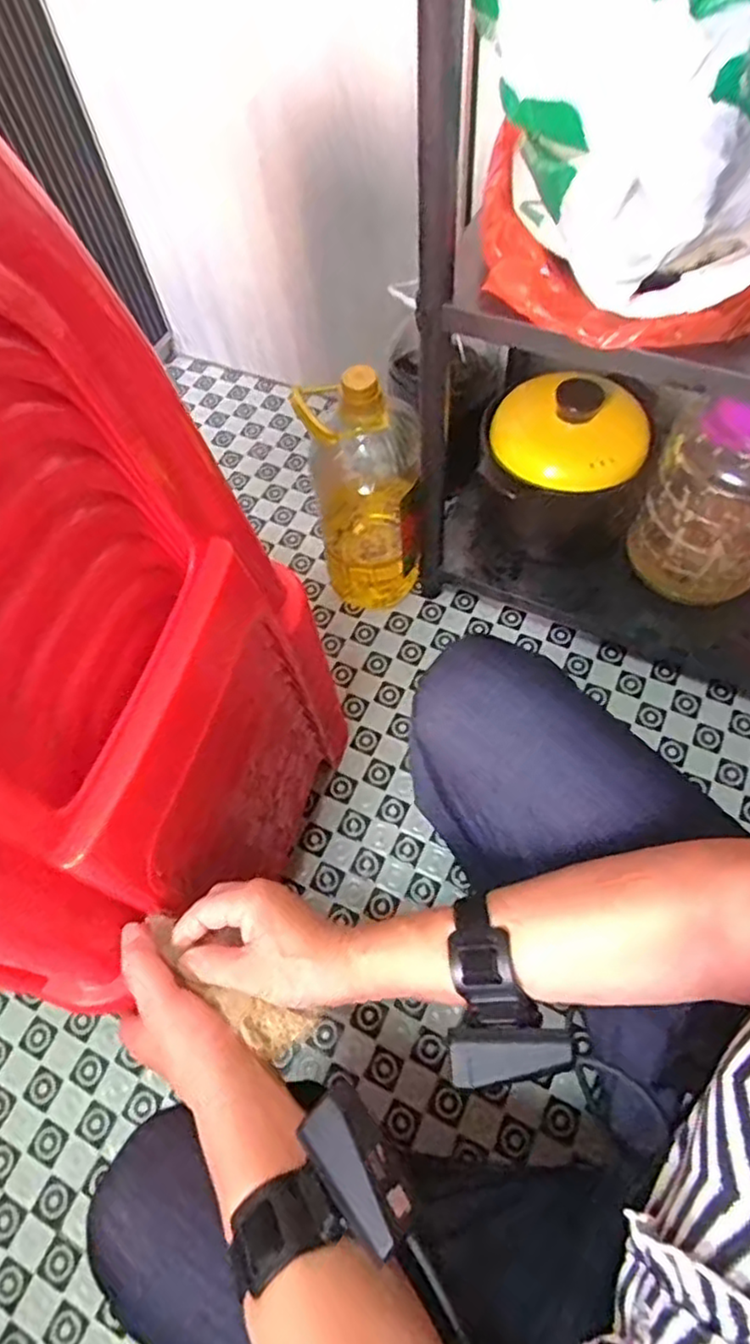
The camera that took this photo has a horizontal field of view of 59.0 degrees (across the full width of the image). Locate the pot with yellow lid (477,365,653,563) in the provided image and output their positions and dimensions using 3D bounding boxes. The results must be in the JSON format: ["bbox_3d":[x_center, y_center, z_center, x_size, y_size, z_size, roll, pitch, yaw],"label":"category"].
[{"bbox_3d":[0.243,-0.278,0.862,0.199,0.198,0.175,13,65,10],"label":"pot with yellow lid"}]

